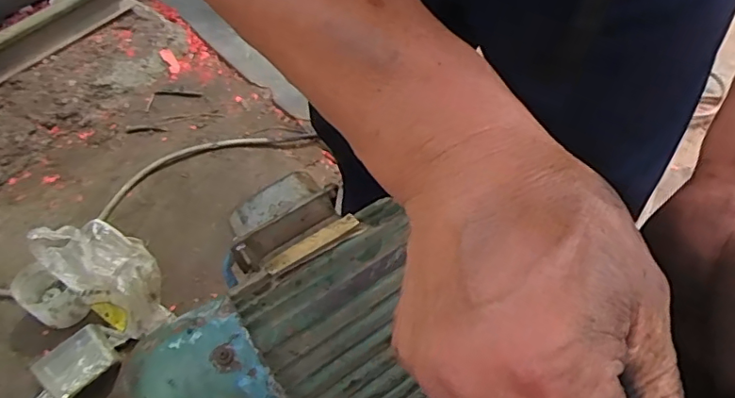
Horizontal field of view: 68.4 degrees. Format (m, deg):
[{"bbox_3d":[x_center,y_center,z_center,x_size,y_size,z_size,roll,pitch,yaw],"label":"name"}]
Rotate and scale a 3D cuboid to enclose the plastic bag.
[{"bbox_3d":[-0.505,0.128,1.043,0.269,0.146,0.132,28,62,22],"label":"plastic bag"}]

